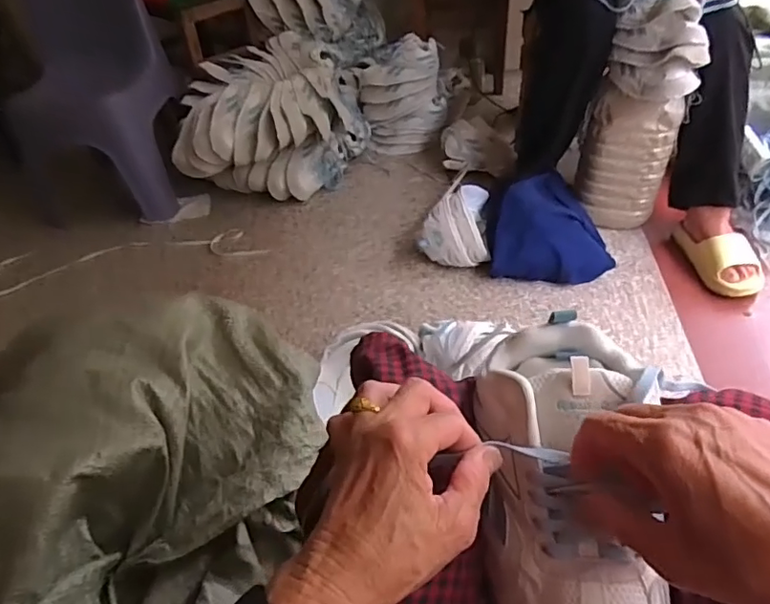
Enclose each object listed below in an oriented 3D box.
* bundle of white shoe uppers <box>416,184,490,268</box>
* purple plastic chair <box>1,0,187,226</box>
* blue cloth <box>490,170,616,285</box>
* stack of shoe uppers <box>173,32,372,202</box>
[{"bbox_3d":[0.168,-0.181,1.225,0.145,0.151,0.207,5,44,12],"label":"bundle of white shoe uppers"},{"bbox_3d":[-0.789,-0.545,1.418,0.365,0.568,0.368,-4,43,3],"label":"purple plastic chair"},{"bbox_3d":[0.358,-0.169,1.184,0.236,0.151,0.249,1,43,8],"label":"blue cloth"},{"bbox_3d":[-0.306,-0.510,1.523,0.489,0.300,0.448,-4,43,2],"label":"stack of shoe uppers"}]

